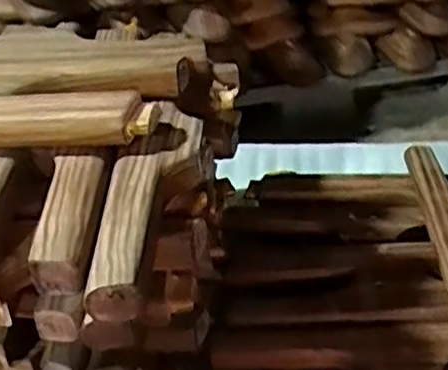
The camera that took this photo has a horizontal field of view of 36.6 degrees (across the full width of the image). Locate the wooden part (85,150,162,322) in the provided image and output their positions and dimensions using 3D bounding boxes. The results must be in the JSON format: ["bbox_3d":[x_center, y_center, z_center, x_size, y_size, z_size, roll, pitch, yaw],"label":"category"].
[{"bbox_3d":[-0.084,0.035,0.607,0.047,0.036,0.216,-4,32,4],"label":"wooden part"}]

